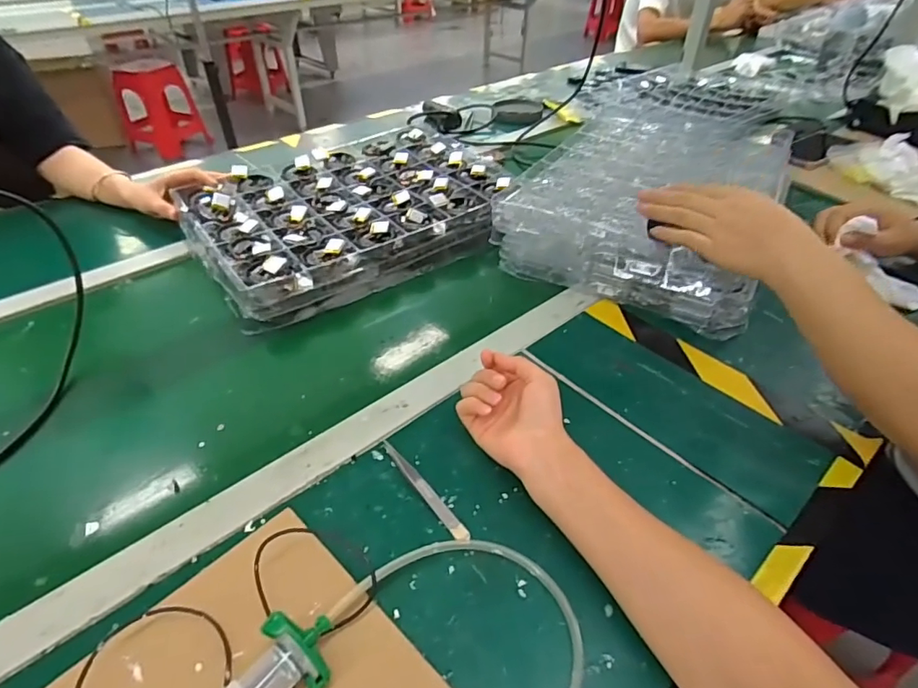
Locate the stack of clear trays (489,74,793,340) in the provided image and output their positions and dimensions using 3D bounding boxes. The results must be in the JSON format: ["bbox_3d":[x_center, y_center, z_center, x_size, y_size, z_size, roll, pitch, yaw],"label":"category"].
[{"bbox_3d":[0.282,-0.212,0.735,0.328,0.075,0.444,22,46,24],"label":"stack of clear trays"}]

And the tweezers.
[{"bbox_3d":[-0.029,0.119,0.418,0.011,0.008,0.111,-29,48,-28],"label":"tweezers"}]

